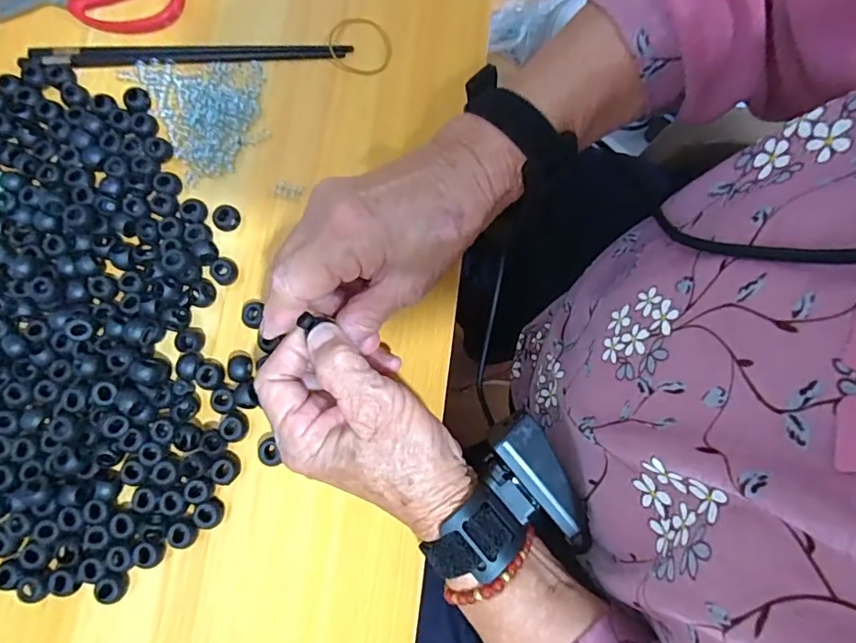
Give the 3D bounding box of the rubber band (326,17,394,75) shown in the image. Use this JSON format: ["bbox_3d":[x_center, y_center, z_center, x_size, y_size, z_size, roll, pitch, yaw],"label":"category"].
[{"bbox_3d":[-0.052,-0.206,0.382,0.051,0.006,0.044,16,81,0],"label":"rubber band"}]

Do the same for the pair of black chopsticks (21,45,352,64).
[{"bbox_3d":[-0.174,-0.197,0.374,0.228,0.005,0.013,-2,79,-1],"label":"pair of black chopsticks"}]

